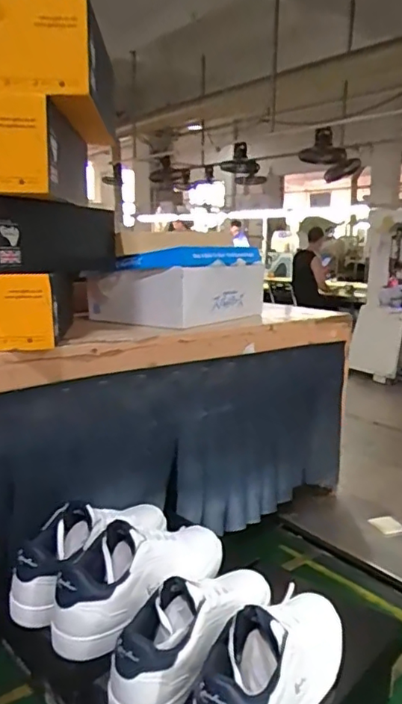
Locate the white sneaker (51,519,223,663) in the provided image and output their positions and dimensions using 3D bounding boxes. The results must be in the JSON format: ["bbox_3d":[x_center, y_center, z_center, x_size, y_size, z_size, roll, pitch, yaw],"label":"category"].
[{"bbox_3d":[-0.086,0.290,0.777,0.101,0.112,0.288,13,16,42],"label":"white sneaker"}]

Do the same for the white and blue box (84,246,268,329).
[{"bbox_3d":[-0.049,-0.144,1.162,0.241,0.138,0.310,10,14,33],"label":"white and blue box"}]

